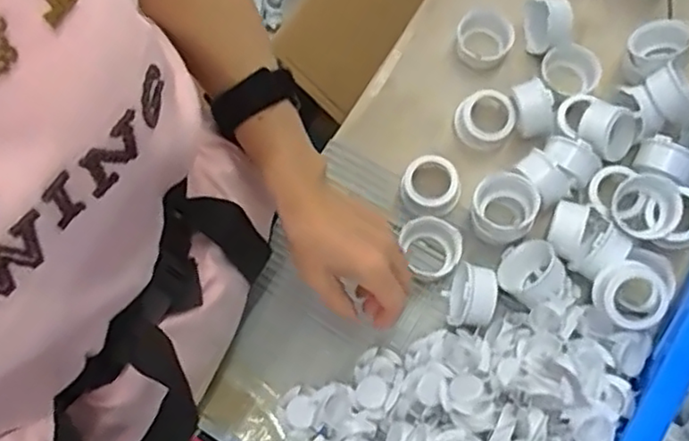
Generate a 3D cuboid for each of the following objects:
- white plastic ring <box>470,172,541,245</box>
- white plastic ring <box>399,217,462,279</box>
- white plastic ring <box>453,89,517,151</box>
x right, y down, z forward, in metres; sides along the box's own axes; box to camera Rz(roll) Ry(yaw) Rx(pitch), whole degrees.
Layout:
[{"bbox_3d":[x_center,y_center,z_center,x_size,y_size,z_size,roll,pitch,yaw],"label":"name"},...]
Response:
[{"bbox_3d":[0.139,-0.009,0.568,0.055,0.044,0.055,-1,72,2],"label":"white plastic ring"},{"bbox_3d":[0.076,0.025,0.567,0.053,0.026,0.047,16,73,7],"label":"white plastic ring"},{"bbox_3d":[0.130,-0.093,0.596,0.052,0.031,0.049,-1,72,2],"label":"white plastic ring"}]

